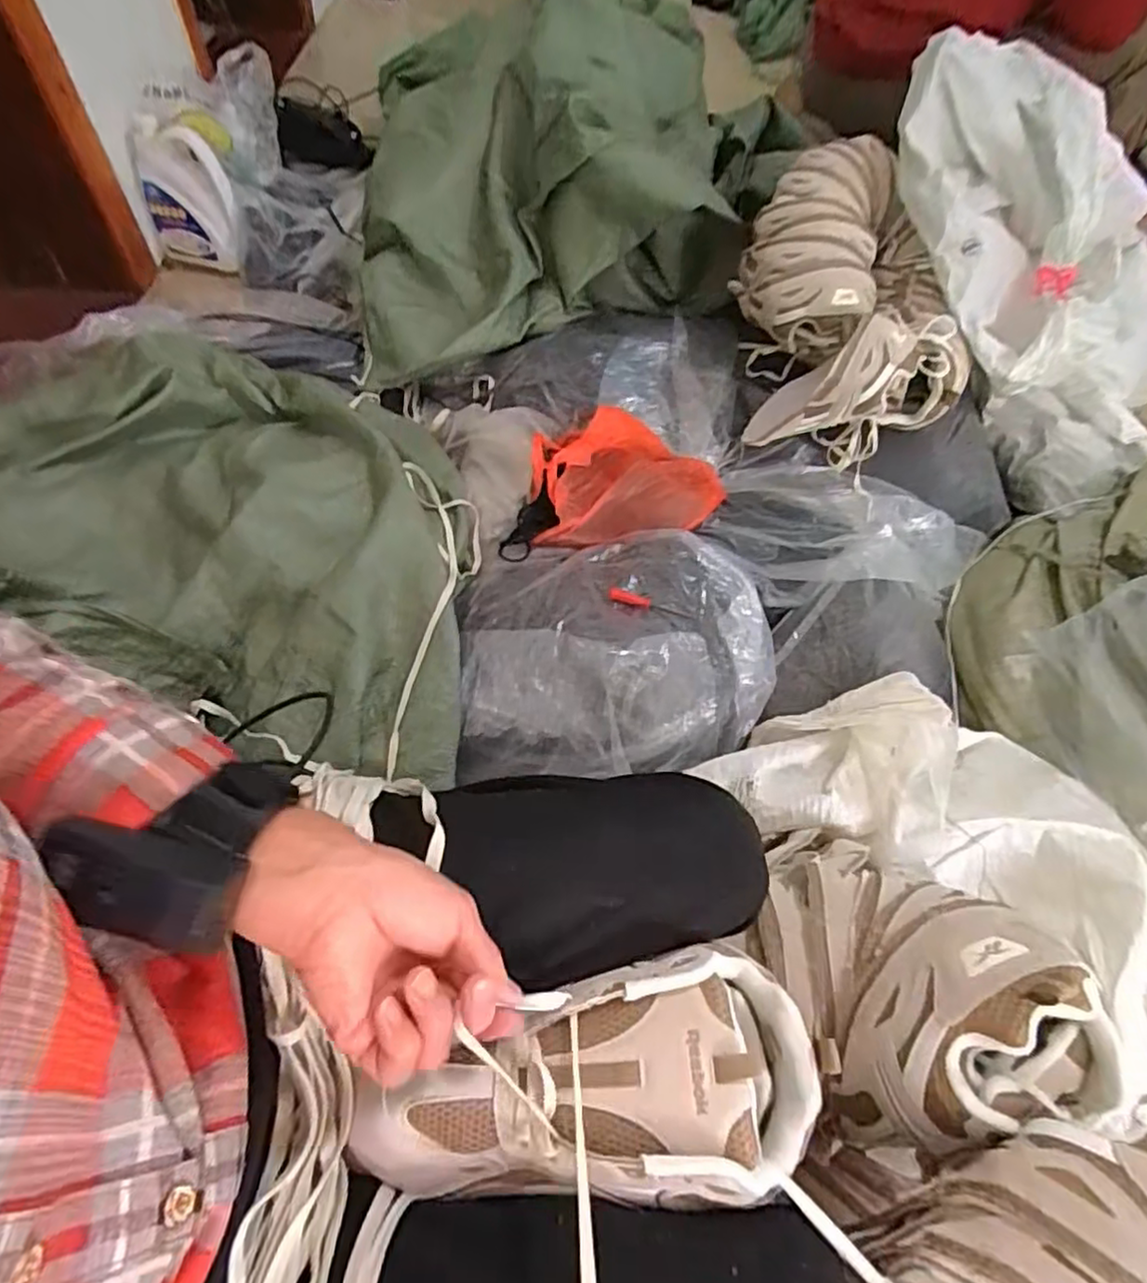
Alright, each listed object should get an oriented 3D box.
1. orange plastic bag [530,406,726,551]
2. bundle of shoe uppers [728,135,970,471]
[{"bbox_3d":[0.078,-0.218,0.908,0.265,0.071,0.201,-1,57,-4],"label":"orange plastic bag"},{"bbox_3d":[0.366,-0.467,0.927,0.248,0.223,0.423,-2,57,-5],"label":"bundle of shoe uppers"}]

